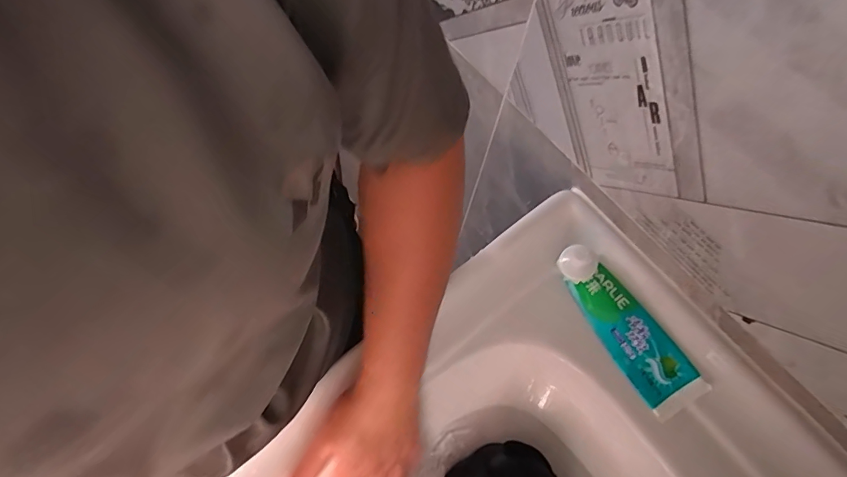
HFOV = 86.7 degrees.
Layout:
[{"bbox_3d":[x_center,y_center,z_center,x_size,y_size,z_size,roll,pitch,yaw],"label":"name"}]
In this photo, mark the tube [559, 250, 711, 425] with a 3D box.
[{"bbox_3d":[0.198,0.081,0.434,0.057,0.045,0.178,-31,72,-15],"label":"tube"}]

